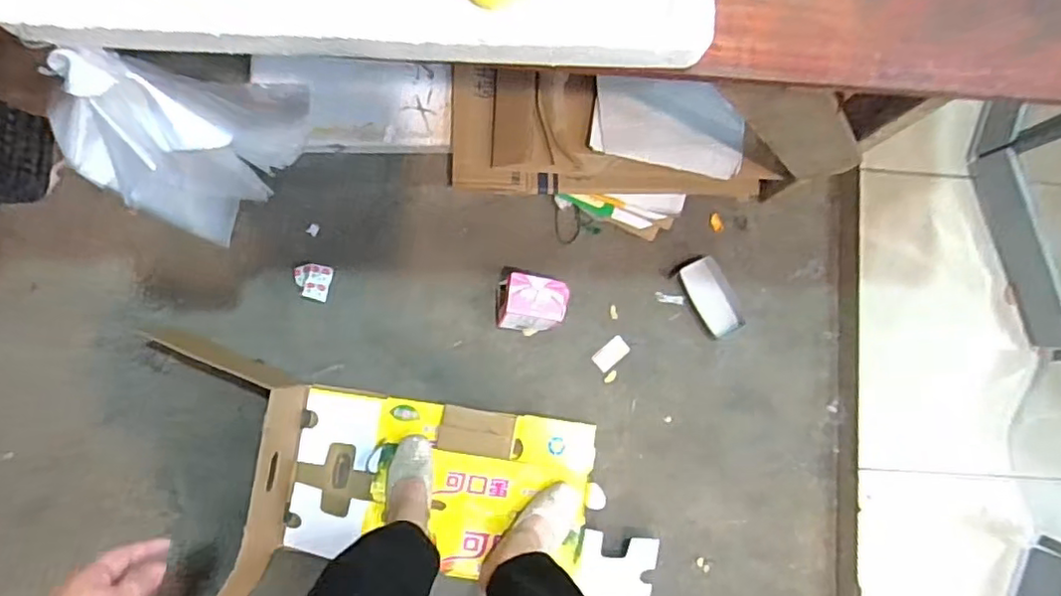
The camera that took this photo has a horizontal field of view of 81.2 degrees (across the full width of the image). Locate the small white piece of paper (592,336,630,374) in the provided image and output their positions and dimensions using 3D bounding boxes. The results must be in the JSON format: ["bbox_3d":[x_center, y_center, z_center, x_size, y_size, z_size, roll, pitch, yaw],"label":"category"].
[{"bbox_3d":[0.167,0.116,1.278,0.075,0.008,0.045,-39,90,-4],"label":"small white piece of paper"}]

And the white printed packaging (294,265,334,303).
[{"bbox_3d":[-0.447,-0.034,1.265,0.074,0.014,0.070,12,85,1],"label":"white printed packaging"}]

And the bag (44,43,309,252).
[{"bbox_3d":[-0.386,-0.191,0.723,0.224,0.333,0.106,-36,90,-4],"label":"bag"}]

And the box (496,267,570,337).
[{"bbox_3d":[-0.001,0.012,1.238,0.139,0.104,0.116,14,87,-3],"label":"box"}]

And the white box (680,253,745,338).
[{"bbox_3d":[0.377,-0.002,1.277,0.086,0.035,0.162,-30,90,-4],"label":"white box"}]

